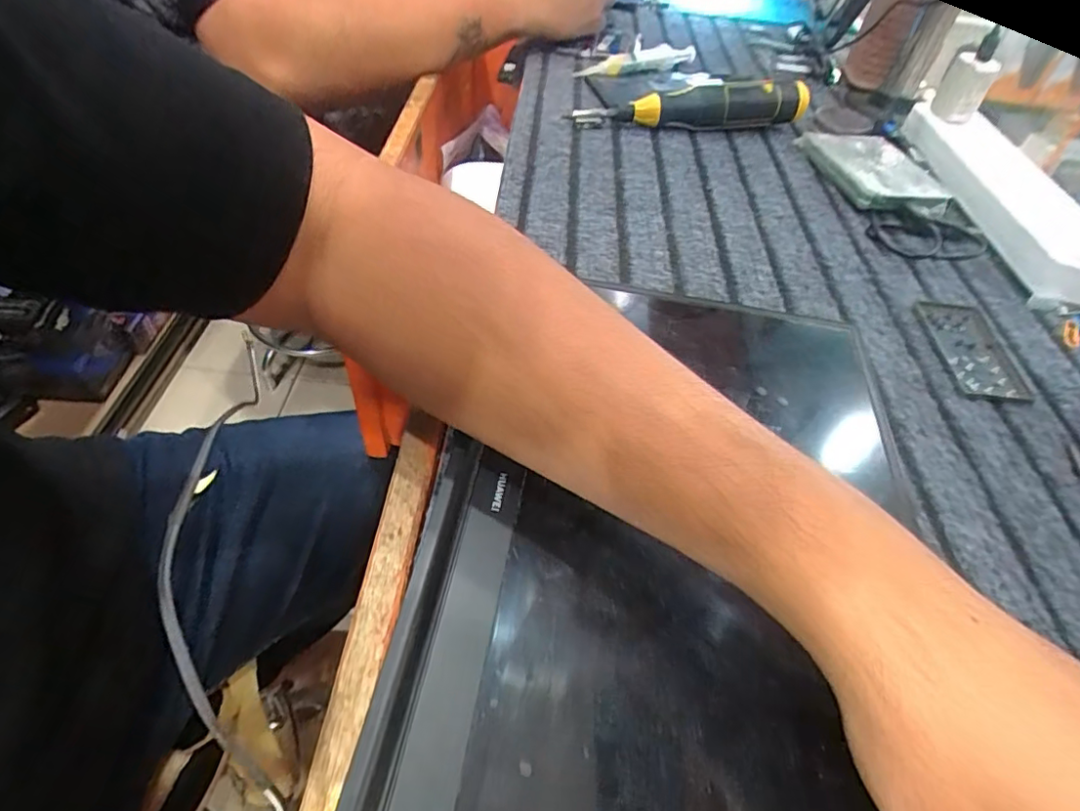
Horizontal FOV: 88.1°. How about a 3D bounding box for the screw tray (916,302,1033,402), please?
[{"bbox_3d":[0.264,-0.035,0.342,0.042,0.004,0.083,7,50,-1],"label":"screw tray"}]

